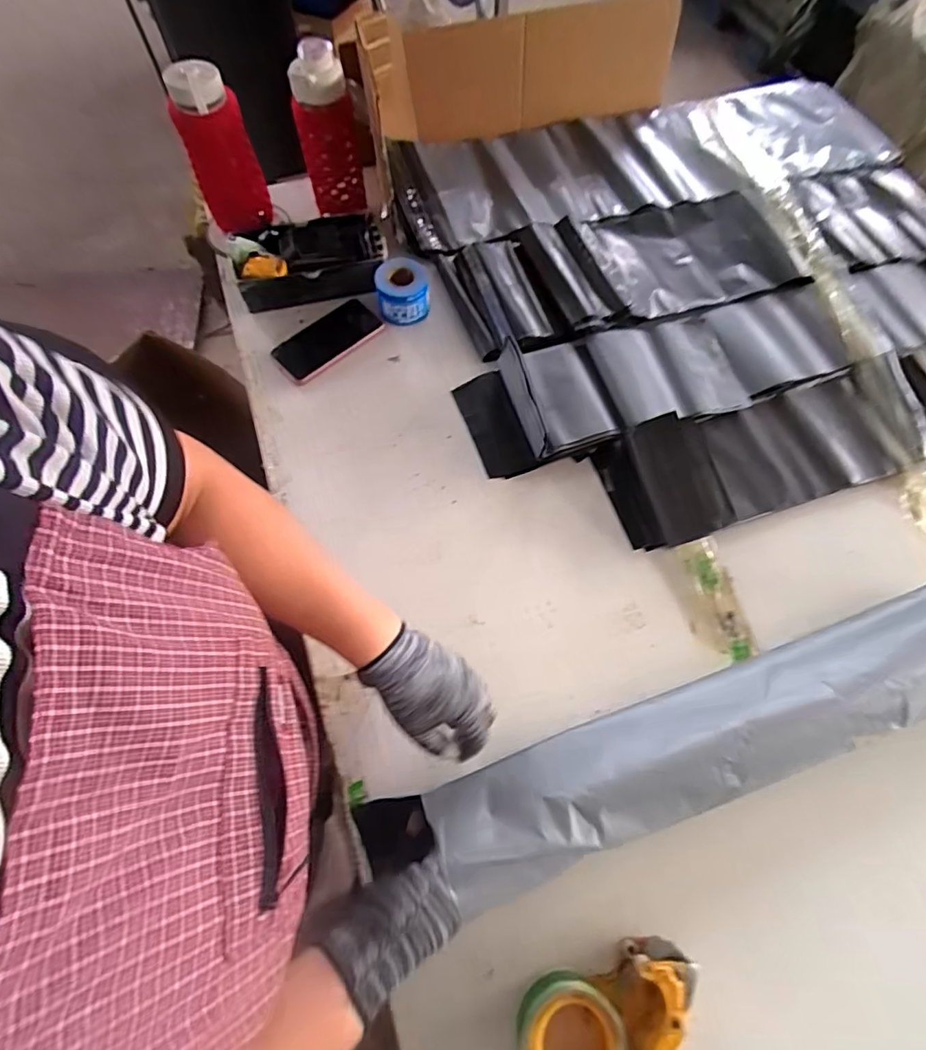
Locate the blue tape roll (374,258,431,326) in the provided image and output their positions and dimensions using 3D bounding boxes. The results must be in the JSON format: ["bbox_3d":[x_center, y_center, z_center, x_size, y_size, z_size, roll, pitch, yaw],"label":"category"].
[{"bbox_3d":[-0.088,-0.349,0.760,0.077,0.059,0.078,-7,67,-4],"label":"blue tape roll"}]

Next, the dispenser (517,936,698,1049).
[{"bbox_3d":[0.125,0.424,0.434,0.152,0.058,0.094,-9,68,-5],"label":"dispenser"}]

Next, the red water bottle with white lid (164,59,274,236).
[{"bbox_3d":[-0.357,-0.542,0.768,0.088,0.218,0.078,-28,70,-12],"label":"red water bottle with white lid"}]

